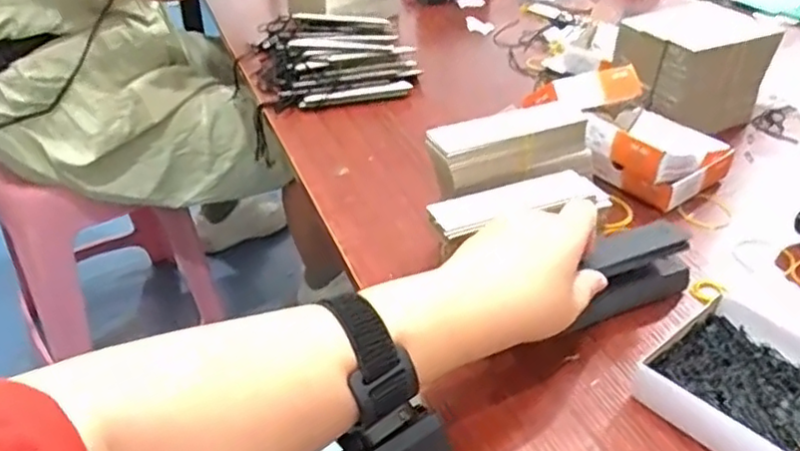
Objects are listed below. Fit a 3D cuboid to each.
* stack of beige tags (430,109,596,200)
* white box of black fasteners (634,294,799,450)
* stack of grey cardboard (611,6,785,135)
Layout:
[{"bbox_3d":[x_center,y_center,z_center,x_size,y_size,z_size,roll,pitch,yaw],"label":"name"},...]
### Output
[{"bbox_3d":[0.085,-0.058,0.510,0.139,0.049,0.032,-16,40,-22],"label":"stack of beige tags"},{"bbox_3d":[0.221,0.096,0.422,0.124,0.026,0.098,-28,45,-33],"label":"white box of black fasteners"},{"bbox_3d":[0.303,-0.164,0.708,0.142,0.112,0.102,-18,41,-23],"label":"stack of grey cardboard"}]

